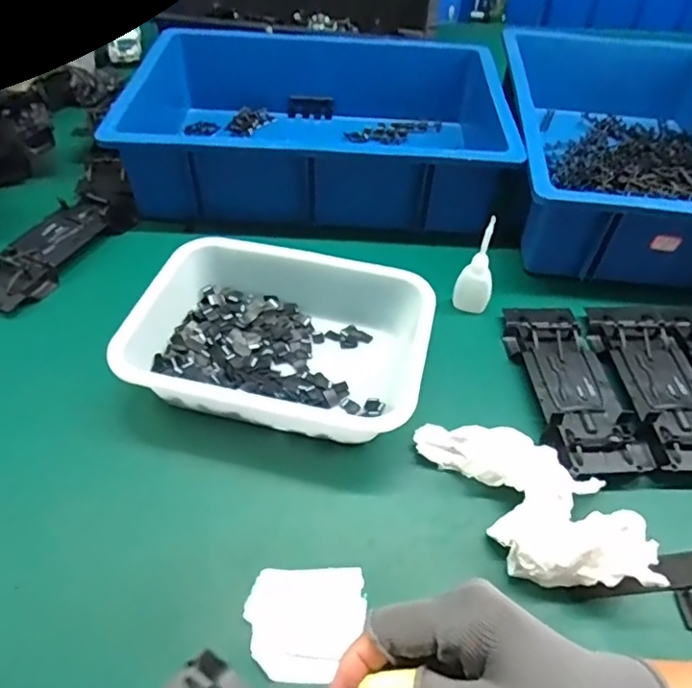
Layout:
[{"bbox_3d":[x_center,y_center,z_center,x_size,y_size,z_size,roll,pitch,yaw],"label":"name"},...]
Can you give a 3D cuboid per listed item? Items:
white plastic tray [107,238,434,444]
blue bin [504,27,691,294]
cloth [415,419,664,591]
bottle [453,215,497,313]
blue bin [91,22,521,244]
[{"bbox_3d":[-0.055,-0.009,0.523,0.250,0.059,0.198,11,47,7],"label":"white plastic tray"},{"bbox_3d":[0.362,-0.263,0.738,0.306,0.128,0.482,6,47,2],"label":"blue bin"},{"bbox_3d":[0.142,0.113,0.438,0.098,0.039,0.184,-20,52,-19],"label":"cloth"},{"bbox_3d":[0.130,-0.076,0.562,0.031,0.100,0.025,-7,48,-10],"label":"bottle"},{"bbox_3d":[-0.024,-0.288,0.747,0.453,0.108,0.347,5,47,1],"label":"blue bin"}]

